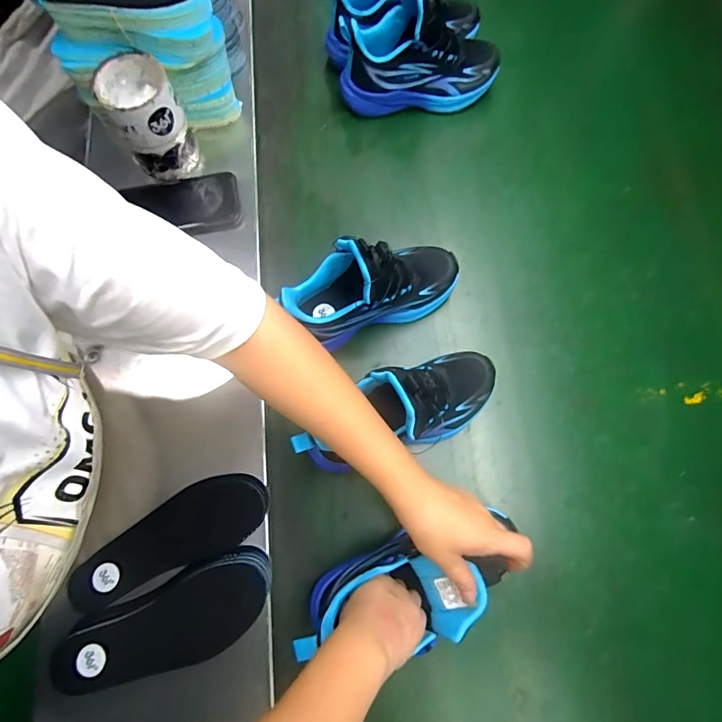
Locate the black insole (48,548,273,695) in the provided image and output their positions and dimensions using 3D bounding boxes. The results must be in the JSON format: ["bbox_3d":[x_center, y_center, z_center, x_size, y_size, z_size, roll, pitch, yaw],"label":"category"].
[{"bbox_3d":[-0.189,0.260,0.418,0.209,0.013,0.077,-24,68,-8],"label":"black insole"}]

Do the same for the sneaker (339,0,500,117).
[{"bbox_3d":[0.080,-0.416,0.577,0.218,0.127,0.085,-5,75,-3],"label":"sneaker"}]

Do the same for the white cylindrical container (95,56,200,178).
[{"bbox_3d":[-0.261,-0.300,0.534,0.075,0.110,0.085,-20,76,-7],"label":"white cylindrical container"}]

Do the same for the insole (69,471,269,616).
[{"bbox_3d":[-0.203,0.186,0.454,0.212,0.010,0.073,-23,71,-7],"label":"insole"}]

